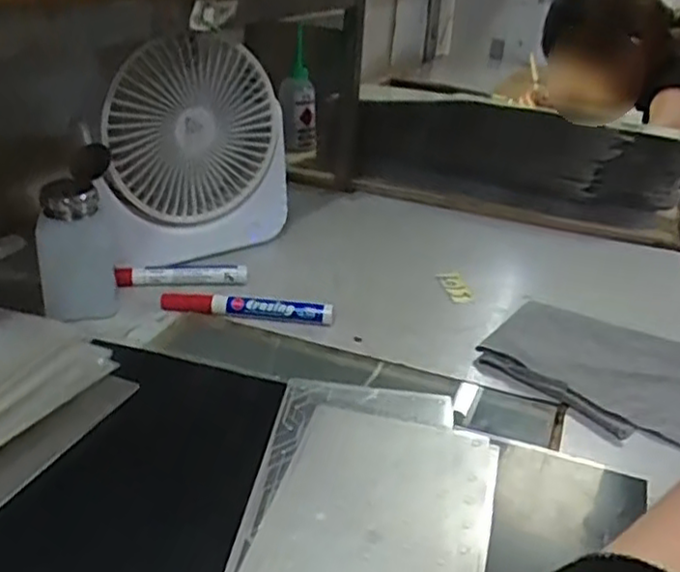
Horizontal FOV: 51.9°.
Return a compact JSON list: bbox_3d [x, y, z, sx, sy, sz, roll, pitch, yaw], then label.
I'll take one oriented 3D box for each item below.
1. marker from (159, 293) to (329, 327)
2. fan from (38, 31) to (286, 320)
[{"bbox_3d":[-0.075,0.017,0.562,0.140,0.017,0.014,6,26,8],"label":"marker"},{"bbox_3d":[-0.153,-0.097,0.593,0.068,0.189,0.247,21,31,35],"label":"fan"}]

